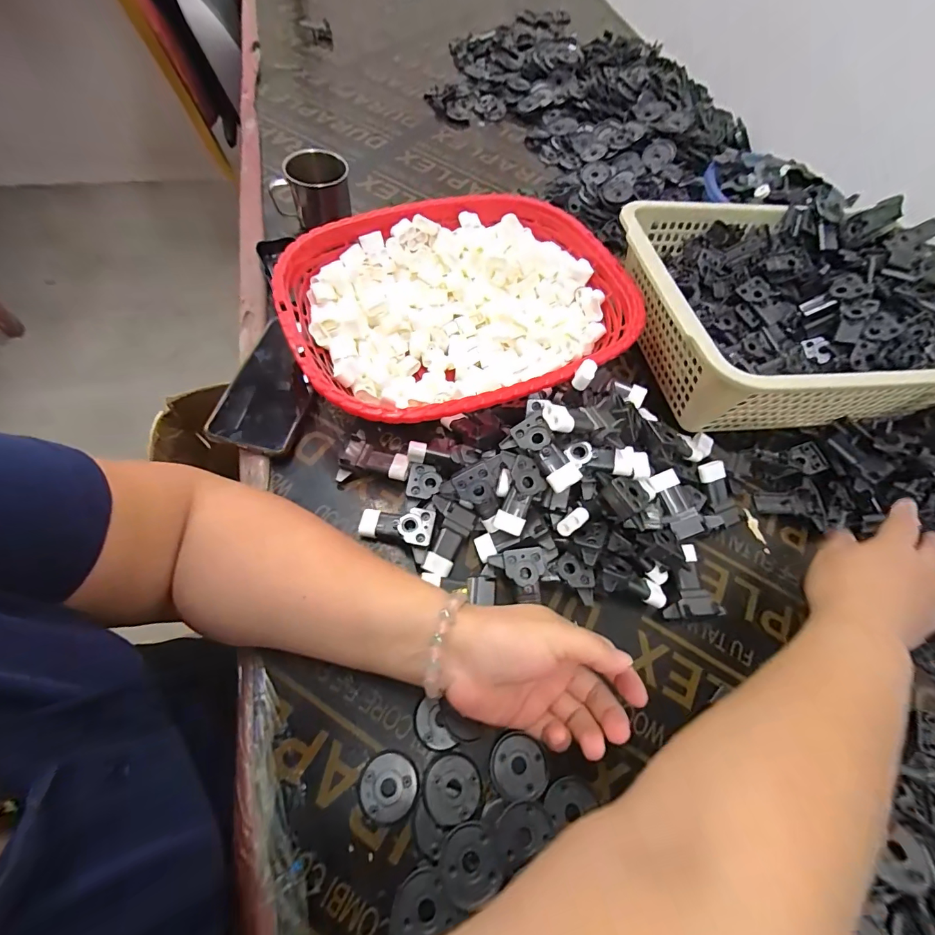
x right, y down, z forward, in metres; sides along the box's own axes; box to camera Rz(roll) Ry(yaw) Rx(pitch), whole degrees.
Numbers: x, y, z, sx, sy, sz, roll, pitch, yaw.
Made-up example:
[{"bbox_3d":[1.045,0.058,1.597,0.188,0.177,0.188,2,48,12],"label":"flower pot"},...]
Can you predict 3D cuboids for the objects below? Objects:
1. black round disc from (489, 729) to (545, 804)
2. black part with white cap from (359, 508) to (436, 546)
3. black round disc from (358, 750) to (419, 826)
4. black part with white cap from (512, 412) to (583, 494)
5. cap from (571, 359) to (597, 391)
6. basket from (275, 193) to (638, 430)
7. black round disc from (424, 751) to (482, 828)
[{"bbox_3d":[0.038,0.222,0.311,0.041,0.007,0.041,3,62,-5],"label":"black round disc"},{"bbox_3d":[-0.063,0.052,0.376,0.067,0.015,0.035,3,65,11],"label":"black part with white cap"},{"bbox_3d":[-0.056,0.226,0.296,0.040,0.004,0.041,3,62,-5],"label":"black round disc"},{"bbox_3d":[0.069,-0.013,0.355,0.034,0.019,0.068,-40,76,12],"label":"black part with white cap"},{"bbox_3d":[0.103,-0.082,0.370,0.016,0.015,0.024,25,62,7],"label":"cap"},{"bbox_3d":[-0.001,-0.168,0.446,0.359,0.095,0.275,-20,66,-17],"label":"basket"},{"bbox_3d":[-0.011,0.228,0.296,0.040,0.004,0.040,-2,62,-8],"label":"black round disc"}]

